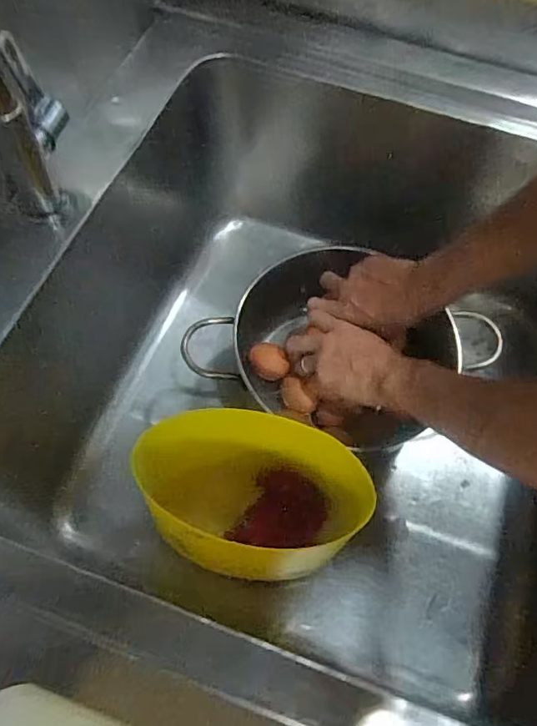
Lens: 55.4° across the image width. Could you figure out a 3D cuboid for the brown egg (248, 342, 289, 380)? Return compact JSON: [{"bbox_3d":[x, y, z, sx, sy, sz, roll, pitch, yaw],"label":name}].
[{"bbox_3d":[0.001,0.002,0.645,0.052,0.038,0.044,24,65,11],"label":"brown egg"}]

